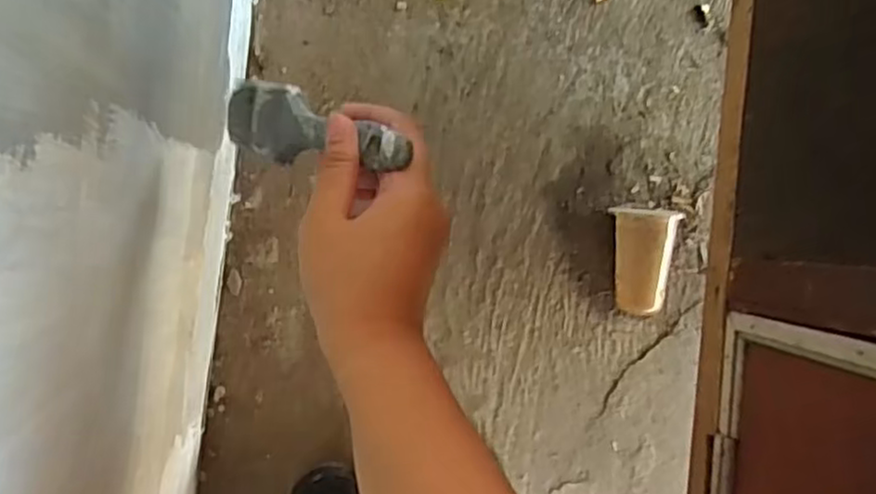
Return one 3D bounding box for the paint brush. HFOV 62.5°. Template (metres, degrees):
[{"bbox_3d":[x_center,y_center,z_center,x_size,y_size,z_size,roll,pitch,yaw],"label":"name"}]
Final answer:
[{"bbox_3d":[-0.083,-0.073,0.446,0.013,0.212,0.046,20,91,-42],"label":"paint brush"}]

